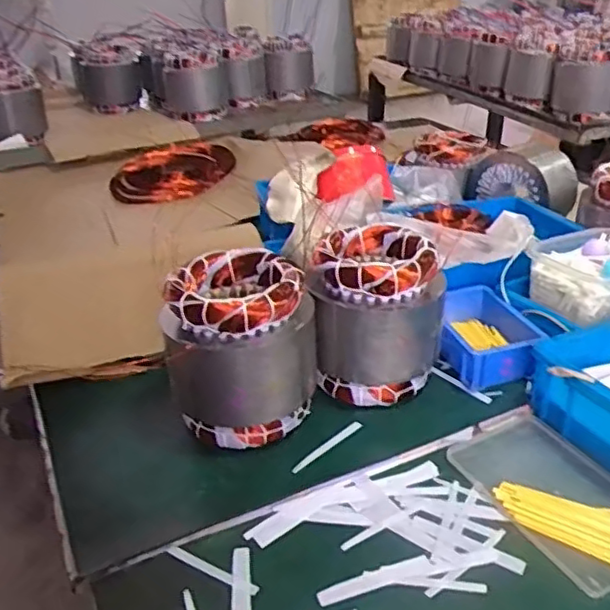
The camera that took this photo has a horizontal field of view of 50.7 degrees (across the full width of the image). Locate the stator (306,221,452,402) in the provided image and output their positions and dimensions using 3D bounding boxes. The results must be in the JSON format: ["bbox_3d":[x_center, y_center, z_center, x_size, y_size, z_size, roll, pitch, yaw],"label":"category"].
[{"bbox_3d":[0.081,0.011,0.723,0.136,0.171,0.126,2,32,7],"label":"stator"}]

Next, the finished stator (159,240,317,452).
[{"bbox_3d":[-0.065,0.045,0.664,0.146,0.166,0.132,-6,31,-6],"label":"finished stator"}]

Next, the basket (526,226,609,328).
[{"bbox_3d":[0.354,-0.045,0.782,0.163,0.061,0.129,-20,34,-29],"label":"basket"}]

